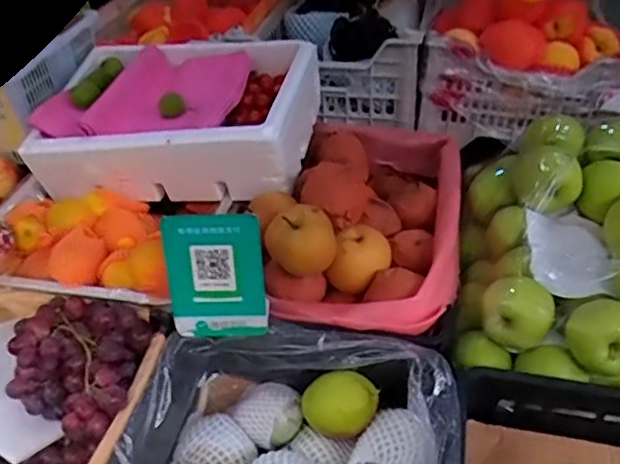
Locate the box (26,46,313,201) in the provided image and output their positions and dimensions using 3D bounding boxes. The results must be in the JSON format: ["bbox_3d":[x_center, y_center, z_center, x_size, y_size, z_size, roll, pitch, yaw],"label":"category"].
[{"bbox_3d":[-0.216,-0.199,0.984,0.428,0.137,0.288,4,40,7],"label":"box"}]

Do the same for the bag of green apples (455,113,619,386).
[{"bbox_3d":[0.372,0.012,0.808,0.318,0.155,0.408,4,40,8],"label":"bag of green apples"}]

